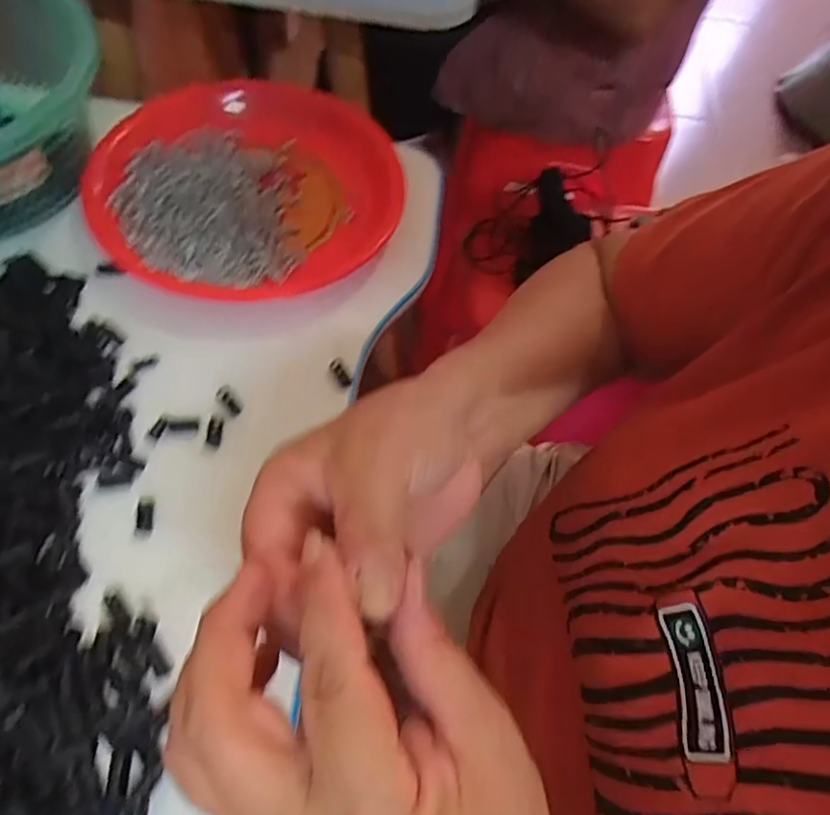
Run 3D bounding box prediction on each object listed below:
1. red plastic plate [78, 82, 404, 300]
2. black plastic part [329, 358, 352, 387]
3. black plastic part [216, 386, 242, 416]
[{"bbox_3d":[-0.122,-0.165,0.424,0.211,0.041,0.211,3,60,-5],"label":"red plastic plate"},{"bbox_3d":[-0.049,-0.023,0.379,0.009,0.004,0.021,-33,80,-19],"label":"black plastic part"},{"bbox_3d":[-0.118,-0.004,0.360,0.009,0.004,0.021,-32,69,-22],"label":"black plastic part"}]

